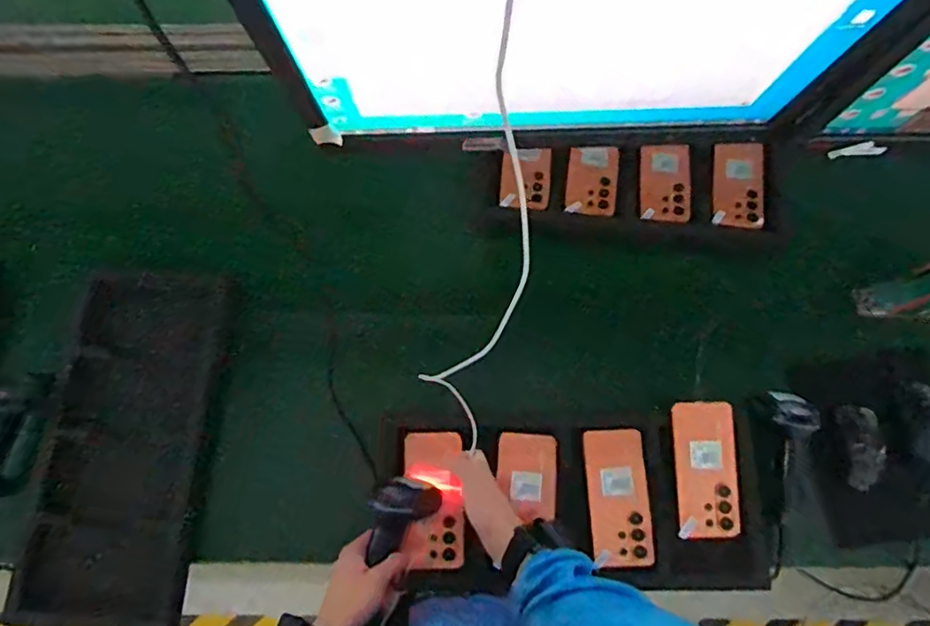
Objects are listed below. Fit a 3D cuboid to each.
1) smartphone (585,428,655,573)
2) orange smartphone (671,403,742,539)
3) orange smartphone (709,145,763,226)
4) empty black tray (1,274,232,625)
[{"bbox_3d":[0.198,0.237,0.752,0.077,0.014,0.169,-1,73,1],"label":"smartphone"},{"bbox_3d":[0.310,0.200,0.747,0.080,0.009,0.165,0,73,2],"label":"orange smartphone"},{"bbox_3d":[0.439,-0.207,0.935,0.080,0.013,0.148,7,73,3],"label":"orange smartphone"},{"bbox_3d":[-0.474,0.179,0.820,0.229,0.033,0.473,3,73,3],"label":"empty black tray"}]

